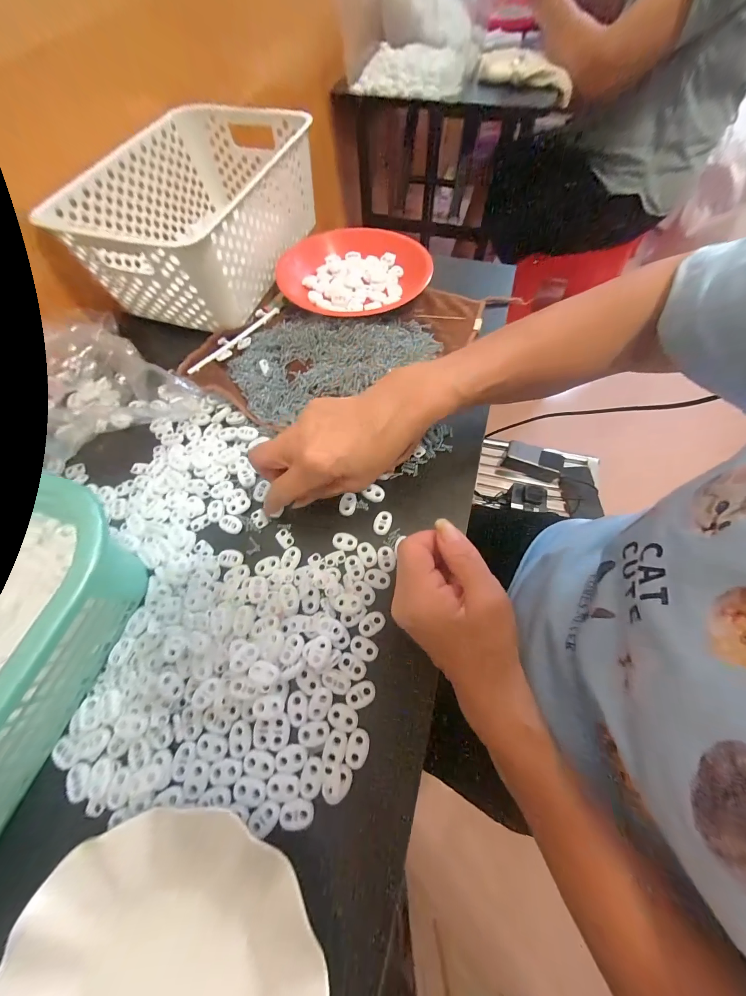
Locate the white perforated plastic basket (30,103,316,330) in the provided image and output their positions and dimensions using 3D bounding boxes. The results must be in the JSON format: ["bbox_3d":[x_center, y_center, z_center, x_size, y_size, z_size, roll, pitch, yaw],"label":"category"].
[{"bbox_3d":[-0.220,-0.392,0.412,0.225,0.116,0.333,7,66,6],"label":"white perforated plastic basket"}]

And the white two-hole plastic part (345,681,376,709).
[{"bbox_3d":[-0.009,0.146,0.237,0.023,0.004,0.015,-26,67,-9],"label":"white two-hole plastic part"}]

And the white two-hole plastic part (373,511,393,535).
[{"bbox_3d":[0.009,0.023,0.292,0.016,0.004,0.022,16,67,10],"label":"white two-hole plastic part"}]

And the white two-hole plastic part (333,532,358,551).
[{"bbox_3d":[-0.025,0.039,0.285,0.022,0.004,0.016,6,66,6],"label":"white two-hole plastic part"}]

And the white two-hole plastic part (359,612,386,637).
[{"bbox_3d":[-0.001,0.101,0.256,0.023,0.004,0.014,-36,68,-13],"label":"white two-hole plastic part"}]

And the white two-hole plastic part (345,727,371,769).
[{"bbox_3d":[-0.011,0.178,0.226,0.015,0.005,0.022,14,67,9],"label":"white two-hole plastic part"}]

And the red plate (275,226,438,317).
[{"bbox_3d":[-0.030,-0.311,0.424,0.188,0.023,0.167,-18,66,-6],"label":"red plate"}]

